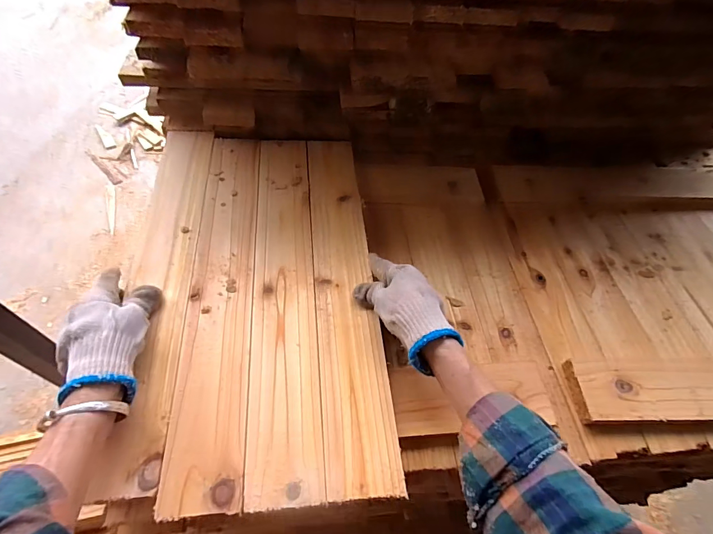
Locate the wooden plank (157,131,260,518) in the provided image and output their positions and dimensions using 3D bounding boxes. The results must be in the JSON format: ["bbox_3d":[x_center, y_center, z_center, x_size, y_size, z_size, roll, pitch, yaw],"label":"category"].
[{"bbox_3d":[-0.160,0.009,0.460,0.071,0.013,0.486,-2,54,-7],"label":"wooden plank"}]

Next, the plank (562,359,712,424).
[{"bbox_3d":[0.494,0.144,0.455,0.500,0.024,0.076,1,54,-4],"label":"plank"}]

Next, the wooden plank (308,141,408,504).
[{"bbox_3d":[-0.015,0.008,0.480,0.073,0.012,0.488,-2,55,-7],"label":"wooden plank"}]

